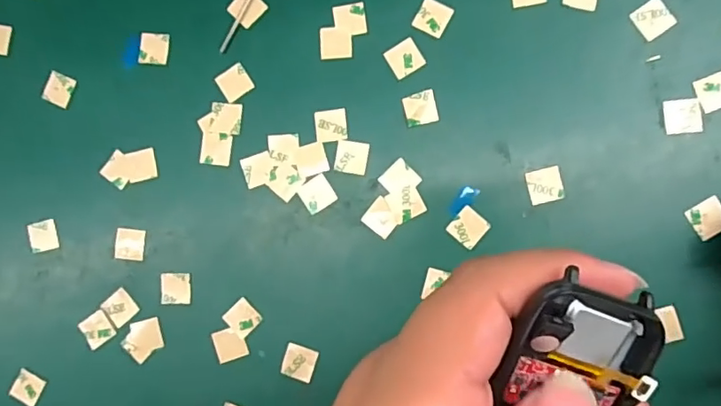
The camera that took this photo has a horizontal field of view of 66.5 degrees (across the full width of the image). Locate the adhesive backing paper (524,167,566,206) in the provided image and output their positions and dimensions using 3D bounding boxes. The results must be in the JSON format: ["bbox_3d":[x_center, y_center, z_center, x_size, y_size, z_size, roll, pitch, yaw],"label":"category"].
[{"bbox_3d":[0.086,-0.008,0.255,0.016,0.004,0.016,-14,88,6],"label":"adhesive backing paper"}]

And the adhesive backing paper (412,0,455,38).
[{"bbox_3d":[0.035,-0.089,0.265,0.015,0.004,0.015,29,91,7],"label":"adhesive backing paper"}]

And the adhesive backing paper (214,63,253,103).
[{"bbox_3d":[-0.063,-0.060,0.275,0.015,0.004,0.015,-34,88,-3],"label":"adhesive backing paper"}]

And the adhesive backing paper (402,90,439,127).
[{"bbox_3d":[0.029,-0.045,0.262,0.015,0.004,0.015,-12,89,1],"label":"adhesive backing paper"}]

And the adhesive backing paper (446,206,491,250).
[{"bbox_3d":[0.051,0.012,0.258,0.015,0.004,0.016,40,92,7],"label":"adhesive backing paper"}]

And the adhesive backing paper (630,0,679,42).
[{"bbox_3d":[0.134,-0.085,0.251,0.016,0.004,0.016,-35,84,5],"label":"adhesive backing paper"}]

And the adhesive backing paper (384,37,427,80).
[{"bbox_3d":[0.021,-0.070,0.266,0.016,0.004,0.015,-31,85,1],"label":"adhesive backing paper"}]

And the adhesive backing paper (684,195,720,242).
[{"bbox_3d":[0.156,0.007,0.246,0.016,0.004,0.015,-31,82,5],"label":"adhesive backing paper"}]

